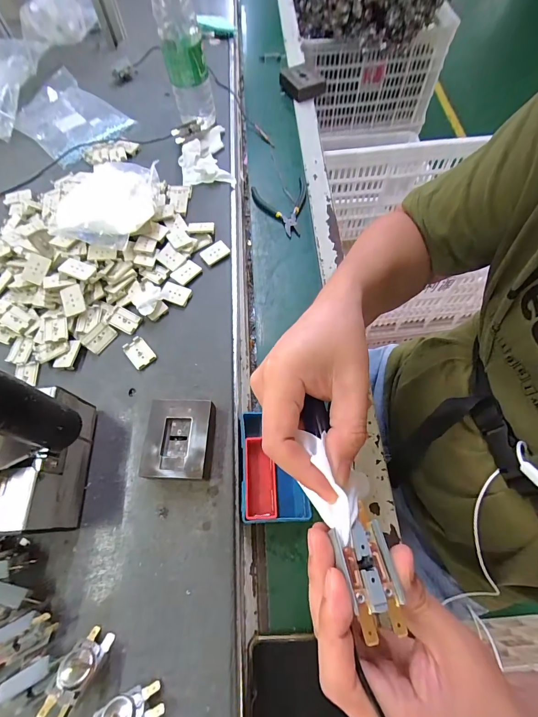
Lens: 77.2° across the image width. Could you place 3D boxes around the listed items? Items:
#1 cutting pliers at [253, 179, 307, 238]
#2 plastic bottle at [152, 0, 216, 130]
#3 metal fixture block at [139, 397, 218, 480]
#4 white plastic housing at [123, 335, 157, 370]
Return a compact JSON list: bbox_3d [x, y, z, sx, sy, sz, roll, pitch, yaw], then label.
[{"bbox_3d":[0.027,-0.247,0.555,0.090,0.011,0.116,-13,64,-4],"label":"cutting pliers"},{"bbox_3d":[-0.127,-0.458,0.490,0.061,0.223,0.060,-12,64,-4],"label":"plastic bottle"},{"bbox_3d":[-0.094,0.086,0.358,0.069,0.028,0.080,2,64,3],"label":"metal fixture block"},{"bbox_3d":[-0.161,-0.007,0.417,0.028,0.005,0.041,-39,69,-15],"label":"white plastic housing"}]

